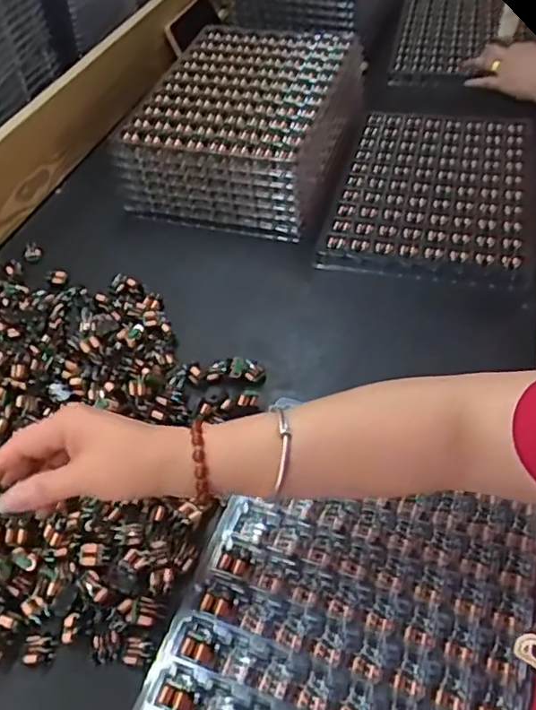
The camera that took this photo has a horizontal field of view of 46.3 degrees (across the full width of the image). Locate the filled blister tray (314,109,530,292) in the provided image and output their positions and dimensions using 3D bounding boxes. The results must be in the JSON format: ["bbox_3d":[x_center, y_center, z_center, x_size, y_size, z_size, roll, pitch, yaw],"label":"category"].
[{"bbox_3d":[0.213,-0.209,0.805,0.242,0.043,0.341,11,50,11],"label":"filled blister tray"}]

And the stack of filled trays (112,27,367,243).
[{"bbox_3d":[-0.018,-0.327,0.858,0.251,0.098,0.369,11,50,11],"label":"stack of filled trays"}]

